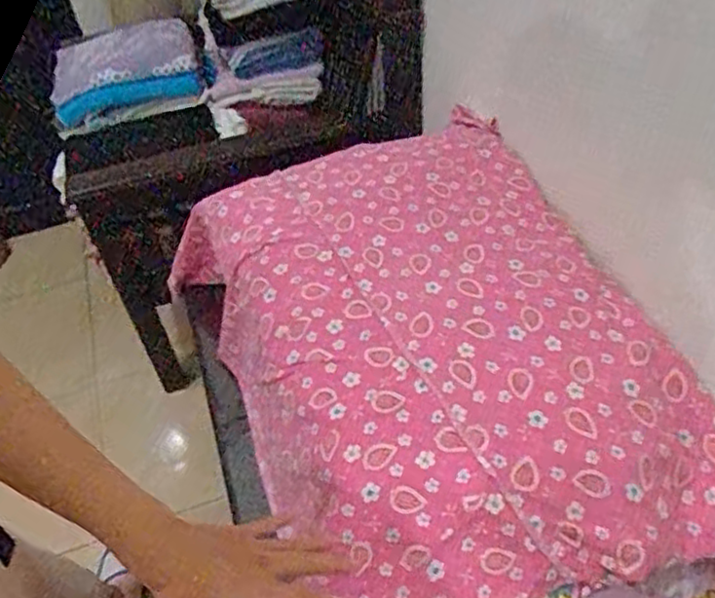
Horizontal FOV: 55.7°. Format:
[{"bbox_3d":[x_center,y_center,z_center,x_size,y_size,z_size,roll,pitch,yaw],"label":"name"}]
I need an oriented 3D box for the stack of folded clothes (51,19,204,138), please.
[{"bbox_3d":[-0.526,-0.525,1.539,0.336,0.118,0.238,-15,46,-9],"label":"stack of folded clothes"}]

